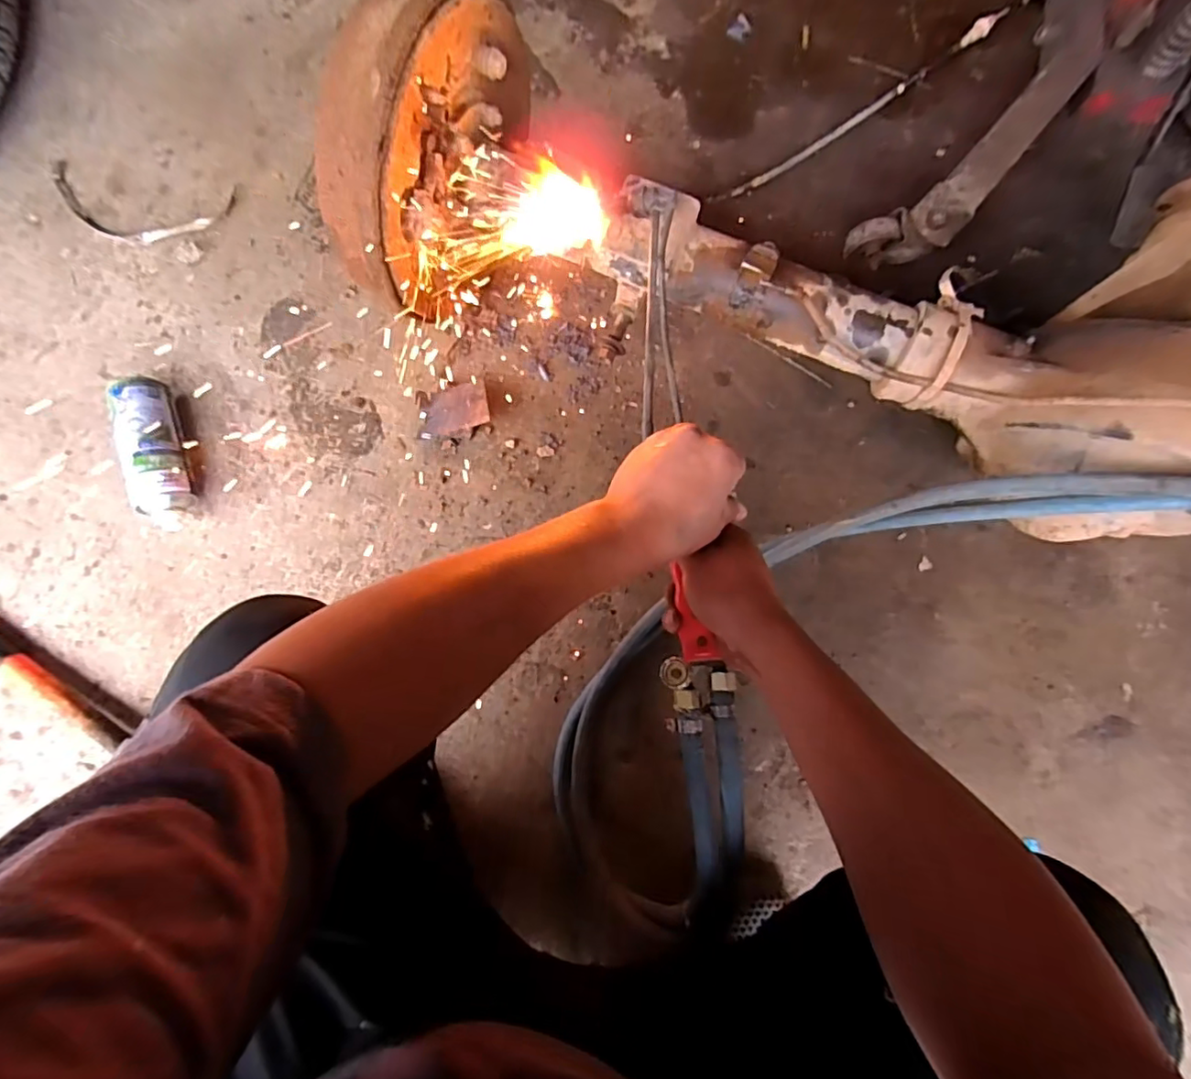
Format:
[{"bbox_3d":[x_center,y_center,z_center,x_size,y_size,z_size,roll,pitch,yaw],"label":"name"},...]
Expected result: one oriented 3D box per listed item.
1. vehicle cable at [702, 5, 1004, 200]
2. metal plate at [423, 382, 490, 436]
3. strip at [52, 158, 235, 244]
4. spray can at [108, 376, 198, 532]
[{"bbox_3d":[0.367,-0.593,0.797,0.503,0.016,0.026,-34,84,-3],"label":"vehicle cable"},{"bbox_3d":[-0.179,-0.165,0.733,0.086,0.011,0.054,-14,87,5],"label":"metal plate"},{"bbox_3d":[-0.631,-0.455,0.793,0.254,0.012,0.097,10,83,2],"label":"strip"},{"bbox_3d":[-0.540,-0.108,0.711,0.064,0.065,0.186,-18,83,-2],"label":"spray can"}]

